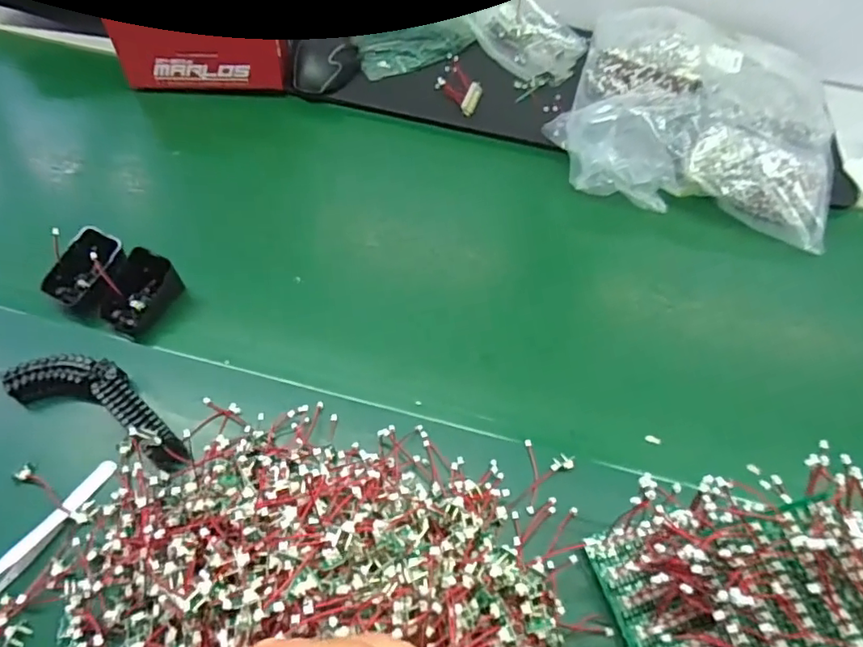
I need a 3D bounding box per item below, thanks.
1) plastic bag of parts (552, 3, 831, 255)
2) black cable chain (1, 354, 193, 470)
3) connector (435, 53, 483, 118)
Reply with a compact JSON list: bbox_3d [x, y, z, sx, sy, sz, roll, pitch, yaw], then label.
[{"bbox_3d":[0.319,-0.258,0.646,0.307,0.084,0.309,18,55,9],"label":"plastic bag of parts"},{"bbox_3d":[-0.241,0.060,0.408,0.152,0.030,0.049,20,56,10],"label":"black cable chain"},{"bbox_3d":[0.036,-0.307,0.704,0.058,0.029,0.105,6,54,0],"label":"connector"}]

